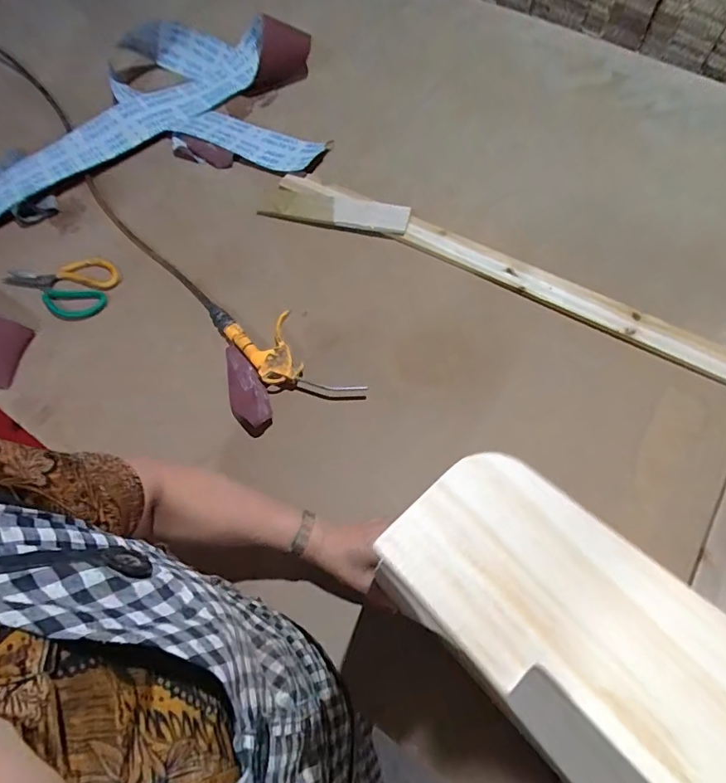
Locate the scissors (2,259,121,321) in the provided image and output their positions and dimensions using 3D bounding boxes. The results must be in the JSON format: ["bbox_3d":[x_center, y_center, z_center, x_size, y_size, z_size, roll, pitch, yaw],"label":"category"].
[{"bbox_3d":[-0.470,-0.155,0.724,0.167,0.018,0.095,-8,75,-7],"label":"scissors"}]

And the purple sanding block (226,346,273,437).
[{"bbox_3d":[-0.164,-0.007,0.637,0.047,0.026,0.137,-23,69,-6],"label":"purple sanding block"}]

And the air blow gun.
[{"bbox_3d":[-0.120,-0.056,0.677,0.099,0.047,0.254,-40,72,-12],"label":"air blow gun"}]

